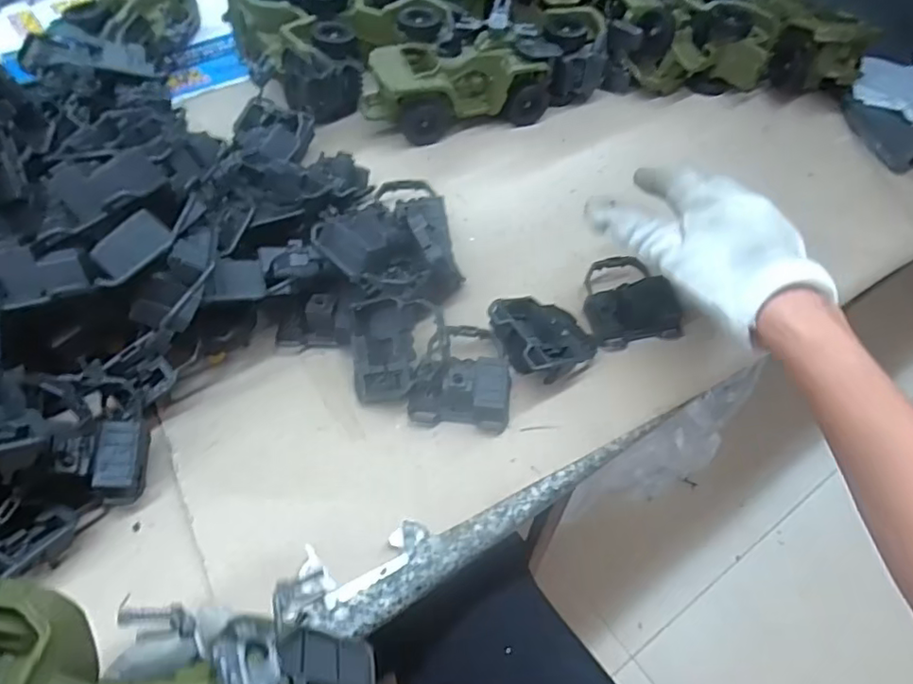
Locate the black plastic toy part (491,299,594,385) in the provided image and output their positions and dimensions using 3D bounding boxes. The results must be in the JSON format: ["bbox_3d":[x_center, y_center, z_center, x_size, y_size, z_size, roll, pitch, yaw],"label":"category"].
[{"bbox_3d":[0.066,-0.003,0.435,0.071,0.039,0.066,1,53,-2],"label":"black plastic toy part"}]

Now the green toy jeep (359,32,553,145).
[{"bbox_3d":[0.002,-0.253,0.598,0.185,0.081,0.068,-14,55,-12],"label":"green toy jeep"}]

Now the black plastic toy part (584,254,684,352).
[{"bbox_3d":[0.135,-0.039,0.463,0.066,0.046,0.071,-10,54,-10],"label":"black plastic toy part"}]

